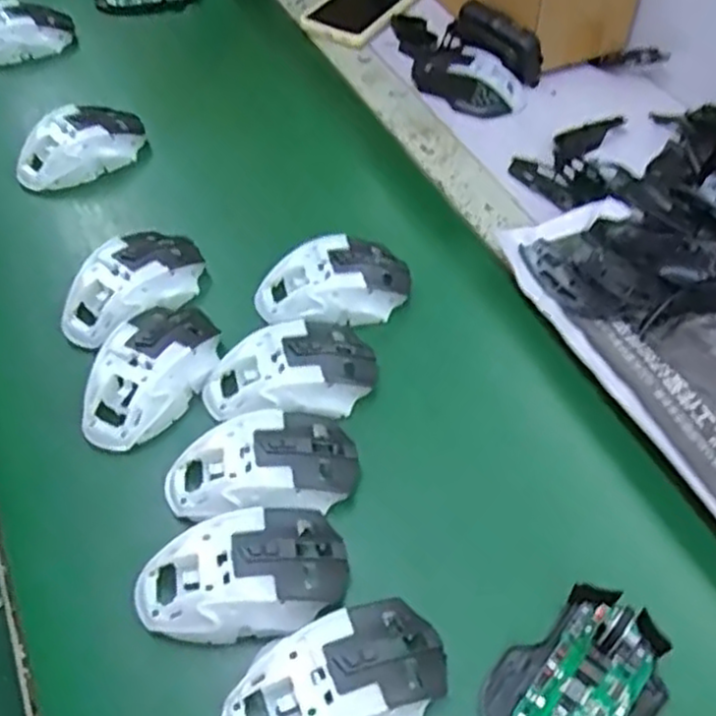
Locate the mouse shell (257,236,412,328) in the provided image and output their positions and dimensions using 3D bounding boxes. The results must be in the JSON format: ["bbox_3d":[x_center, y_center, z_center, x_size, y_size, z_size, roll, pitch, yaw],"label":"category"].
[{"bbox_3d":[-0.016,-0.055,0.555,0.112,0.034,0.066,-22,56,-18],"label":"mouse shell"}]

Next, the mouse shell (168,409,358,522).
[{"bbox_3d":[-0.058,0.067,0.456,0.114,0.034,0.065,-14,54,-12],"label":"mouse shell"}]

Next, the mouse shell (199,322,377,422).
[{"bbox_3d":[-0.045,0.010,0.502,0.115,0.034,0.065,-18,55,-15],"label":"mouse shell"}]

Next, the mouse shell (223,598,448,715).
[{"bbox_3d":[-0.011,0.168,0.379,0.114,0.034,0.063,-15,54,-13],"label":"mouse shell"}]

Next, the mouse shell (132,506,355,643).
[{"bbox_3d":[-0.065,0.118,0.415,0.114,0.033,0.066,-3,52,-4],"label":"mouse shell"}]

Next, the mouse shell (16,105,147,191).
[{"bbox_3d":[-0.247,-0.192,0.659,0.119,0.034,0.070,-24,57,-19],"label":"mouse shell"}]

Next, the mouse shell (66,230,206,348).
[{"bbox_3d":[-0.166,-0.056,0.554,0.066,0.035,0.118,29,57,19],"label":"mouse shell"}]

